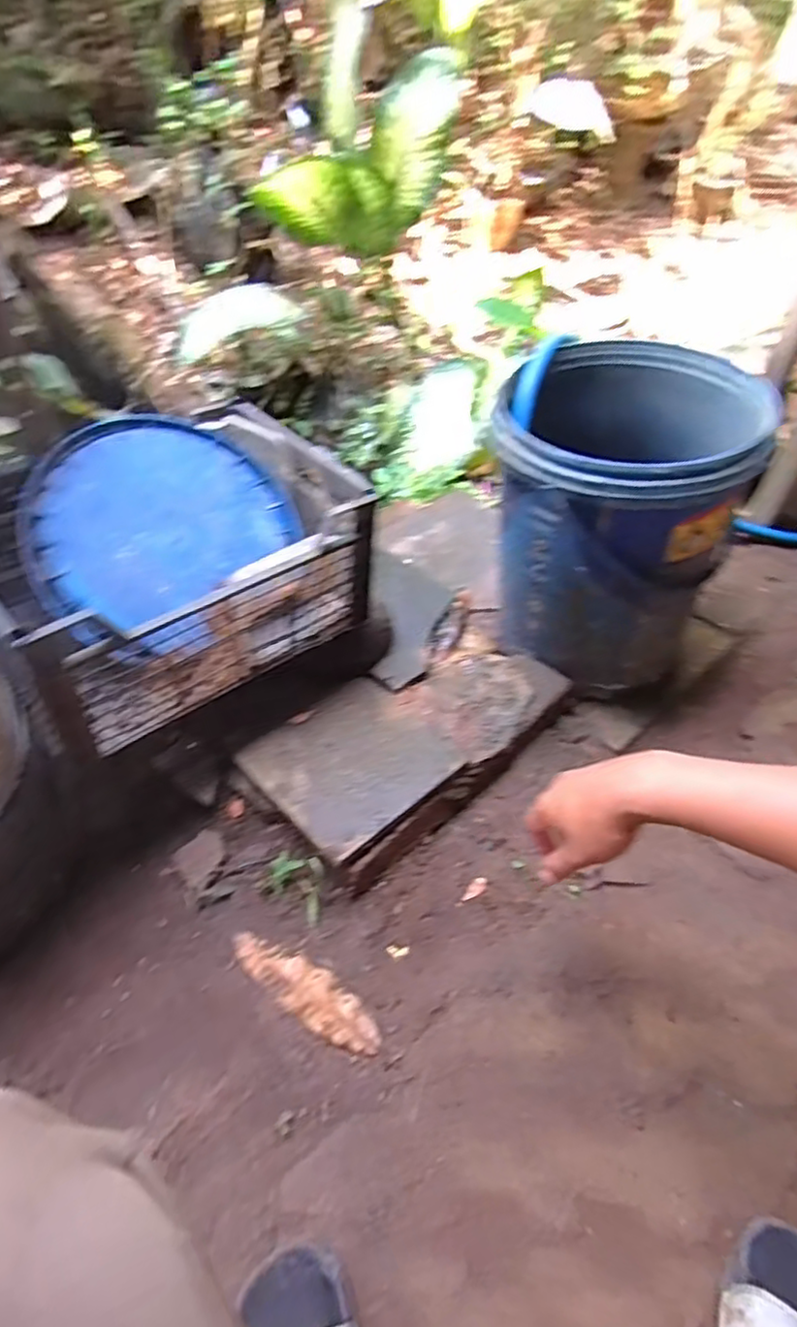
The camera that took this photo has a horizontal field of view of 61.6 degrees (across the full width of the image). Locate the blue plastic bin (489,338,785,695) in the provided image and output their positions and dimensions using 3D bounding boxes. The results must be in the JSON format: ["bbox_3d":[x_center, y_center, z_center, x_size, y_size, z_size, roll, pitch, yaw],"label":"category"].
[{"bbox_3d":[0.255,-0.177,0.844,0.284,0.316,0.248,22,57,15],"label":"blue plastic bin"}]

